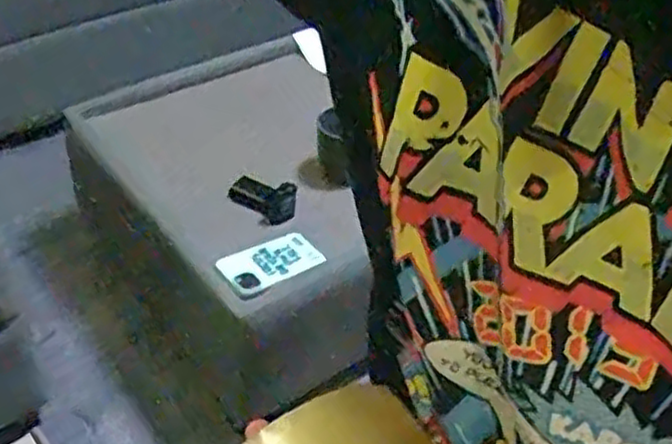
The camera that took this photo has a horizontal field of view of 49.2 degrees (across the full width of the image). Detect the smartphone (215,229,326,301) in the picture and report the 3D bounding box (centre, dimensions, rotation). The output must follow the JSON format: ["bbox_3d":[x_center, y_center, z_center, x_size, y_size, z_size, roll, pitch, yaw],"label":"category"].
[{"bbox_3d":[-0.087,0.051,1.015,0.154,0.014,0.084,-26,50,-30],"label":"smartphone"}]

